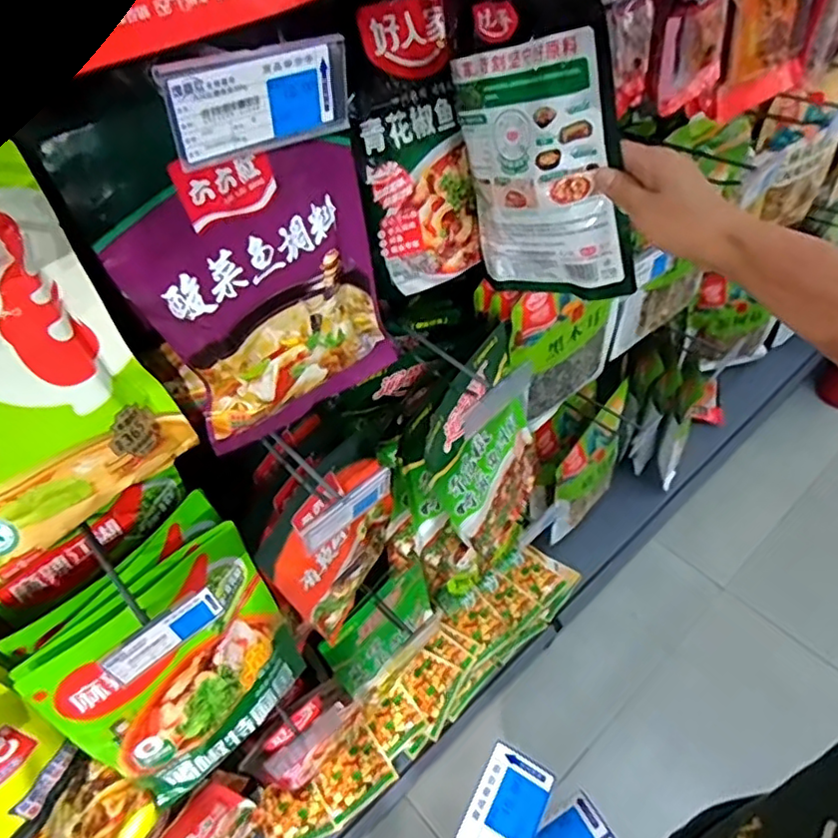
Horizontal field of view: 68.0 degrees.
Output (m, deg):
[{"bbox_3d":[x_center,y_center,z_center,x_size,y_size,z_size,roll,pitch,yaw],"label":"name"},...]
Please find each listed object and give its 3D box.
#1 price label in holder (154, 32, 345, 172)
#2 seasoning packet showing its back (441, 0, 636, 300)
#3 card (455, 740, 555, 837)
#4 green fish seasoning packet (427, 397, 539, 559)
[{"bbox_3d":[-0.078,-0.162,0.314,0.102,0.051,0.008,-36,53,-23],"label":"price label in holder"},{"bbox_3d":[0.090,-0.217,0.502,0.145,0.251,0.027,14,44,42],"label":"seasoning packet showing its back"},{"bbox_3d":[0.039,0.221,0.326,0.037,0.004,0.086,30,65,5],"label":"card"},{"bbox_3d":[0.104,0.082,0.826,0.056,0.202,0.215,26,56,27],"label":"green fish seasoning packet"}]

